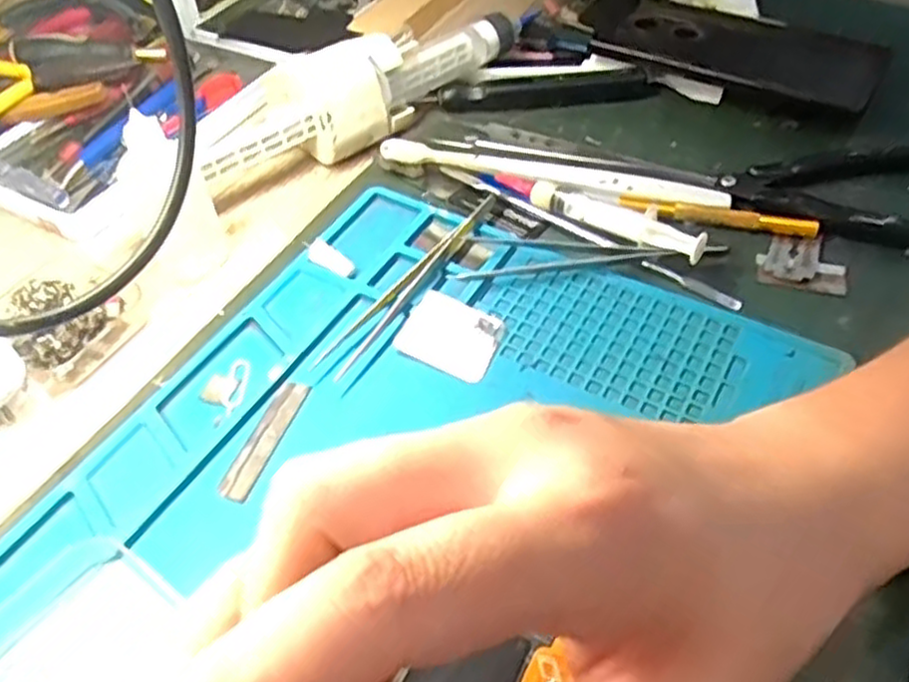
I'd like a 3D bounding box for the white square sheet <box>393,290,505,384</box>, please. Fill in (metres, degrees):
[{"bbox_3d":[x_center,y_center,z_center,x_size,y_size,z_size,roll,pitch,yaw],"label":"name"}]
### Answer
[{"bbox_3d":[-0.001,-0.003,0.327,0.042,0.004,0.035,26,61,16],"label":"white square sheet"}]

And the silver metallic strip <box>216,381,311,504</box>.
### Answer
[{"bbox_3d":[-0.075,0.039,0.299,0.014,0.004,0.057,11,50,19],"label":"silver metallic strip"}]

